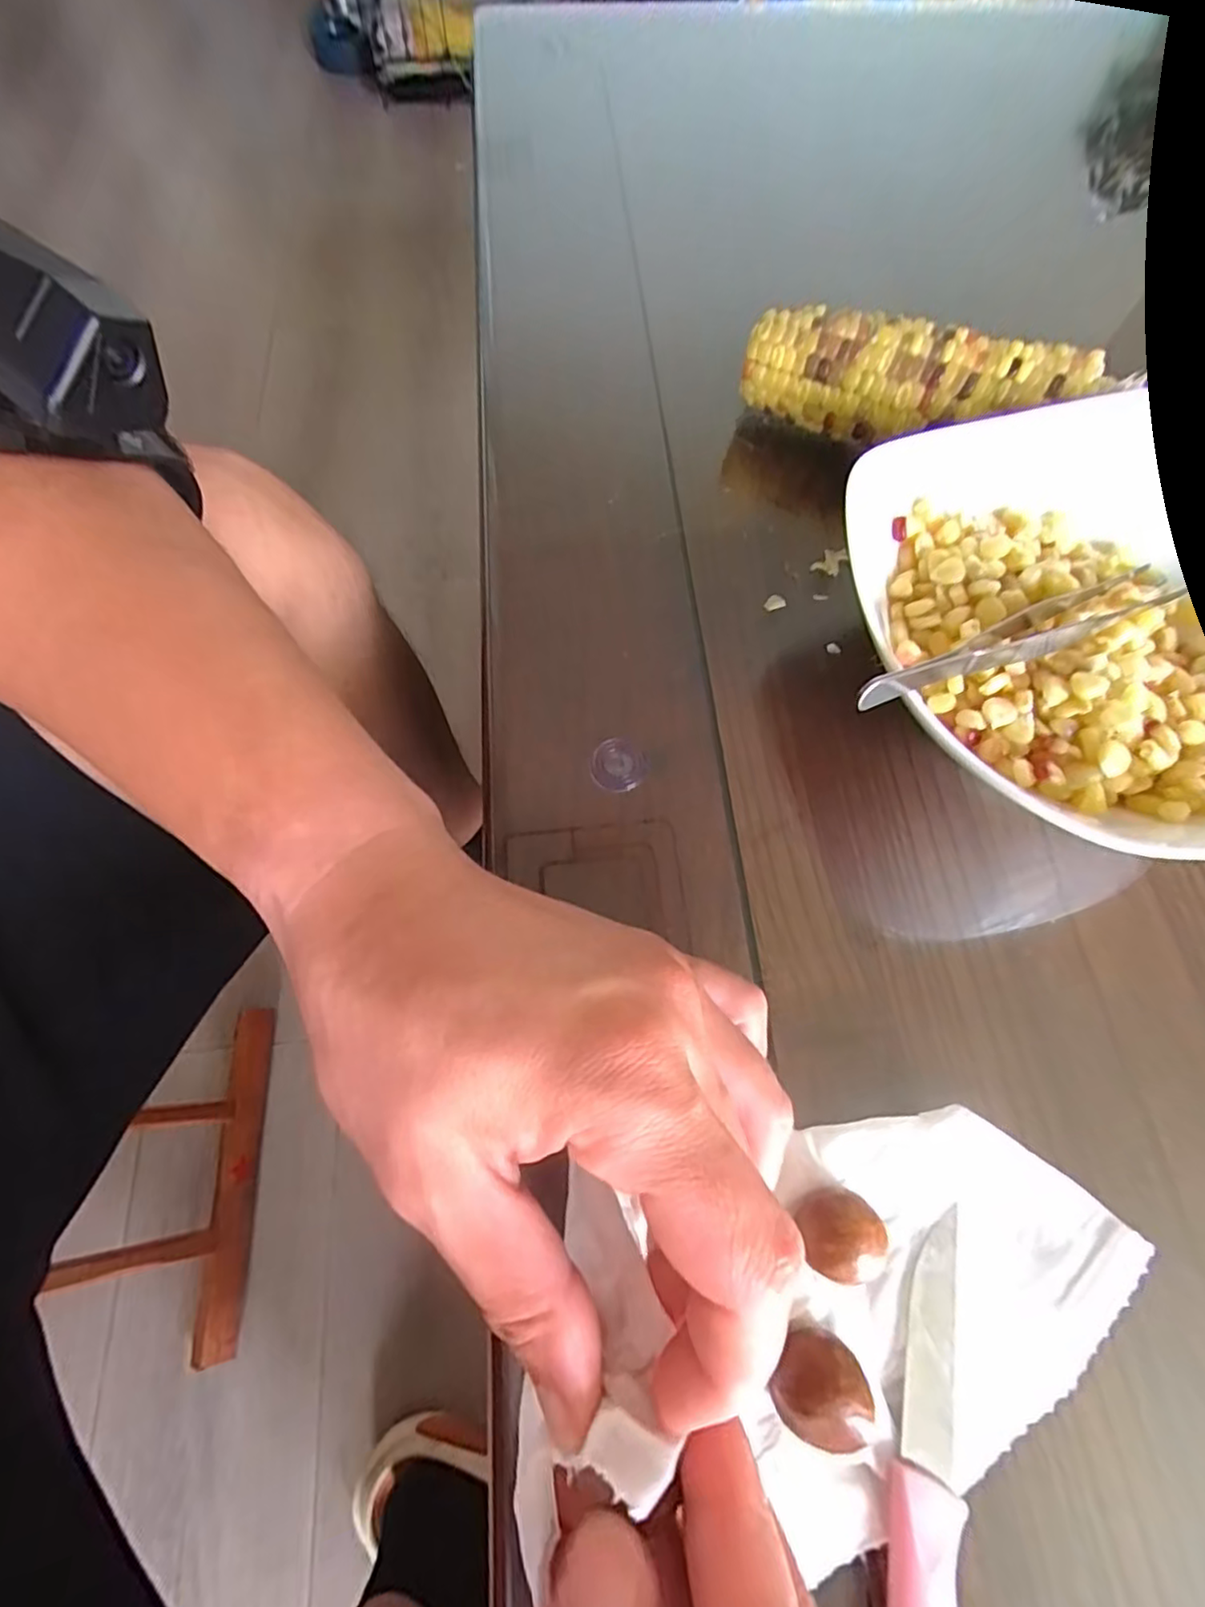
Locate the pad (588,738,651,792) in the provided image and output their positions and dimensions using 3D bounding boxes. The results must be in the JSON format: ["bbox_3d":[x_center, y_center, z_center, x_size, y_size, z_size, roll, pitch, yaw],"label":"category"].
[{"bbox_3d":[0.007,-0.015,0.251,0.022,0.004,0.022,-10,69,-4],"label":"pad"}]

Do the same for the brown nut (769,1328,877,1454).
[{"bbox_3d":[0.057,0.152,0.164,0.022,0.017,0.024,0,68,0],"label":"brown nut"}]

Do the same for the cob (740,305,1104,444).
[{"bbox_3d":[0.137,-0.188,0.284,0.146,0.038,0.039,22,70,8],"label":"cob"}]

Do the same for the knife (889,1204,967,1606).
[{"bbox_3d":[0.082,0.184,0.156,0.020,0.009,0.139,9,68,3],"label":"knife"}]

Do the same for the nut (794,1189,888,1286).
[{"bbox_3d":[0.066,0.120,0.176,0.021,0.018,0.021,0,68,0],"label":"nut"}]

